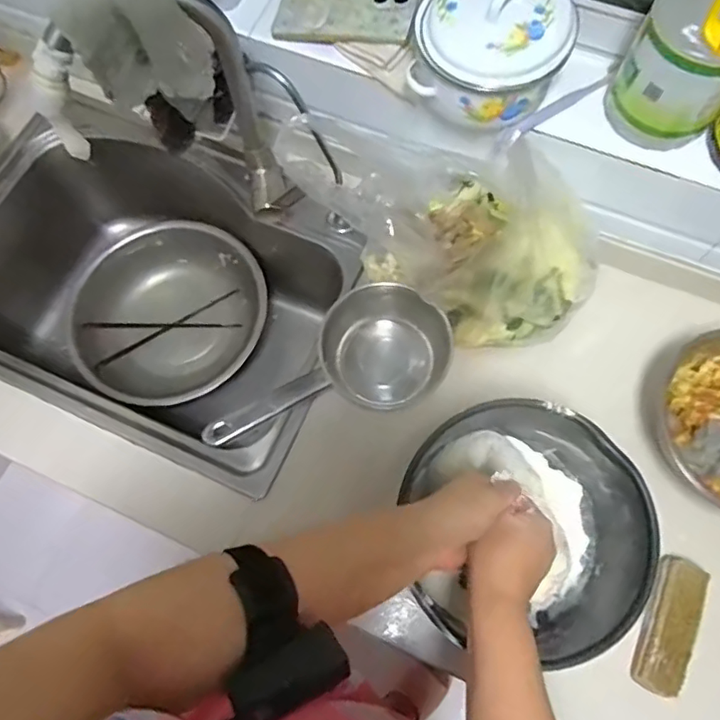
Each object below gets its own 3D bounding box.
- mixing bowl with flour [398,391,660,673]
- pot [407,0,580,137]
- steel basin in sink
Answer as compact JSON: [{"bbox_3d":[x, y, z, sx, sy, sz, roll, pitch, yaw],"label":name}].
[{"bbox_3d":[0.157,0.168,0.570,0.220,0.136,0.230,0,70,1],"label":"mixing bowl with flour"},{"bbox_3d":[0.135,-0.327,0.582,0.151,0.092,0.139,0,70,1],"label":"pot"},{"bbox_3d":[-0.305,-0.075,0.930,0.290,0.091,0.308,0,70,1],"label":"steel basin in sink"}]

